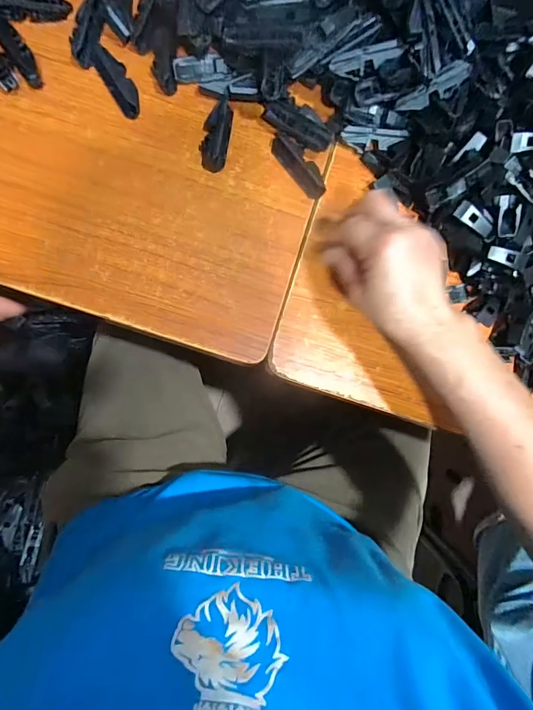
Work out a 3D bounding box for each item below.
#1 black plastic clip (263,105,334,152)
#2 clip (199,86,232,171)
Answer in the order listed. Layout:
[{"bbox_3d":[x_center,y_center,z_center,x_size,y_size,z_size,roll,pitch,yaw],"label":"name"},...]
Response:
[{"bbox_3d":[0.033,-0.233,0.394,0.073,0.021,0.030,32,81,-3],"label":"black plastic clip"},{"bbox_3d":[-0.050,-0.223,0.387,0.027,0.014,0.077,9,83,-6],"label":"clip"}]

